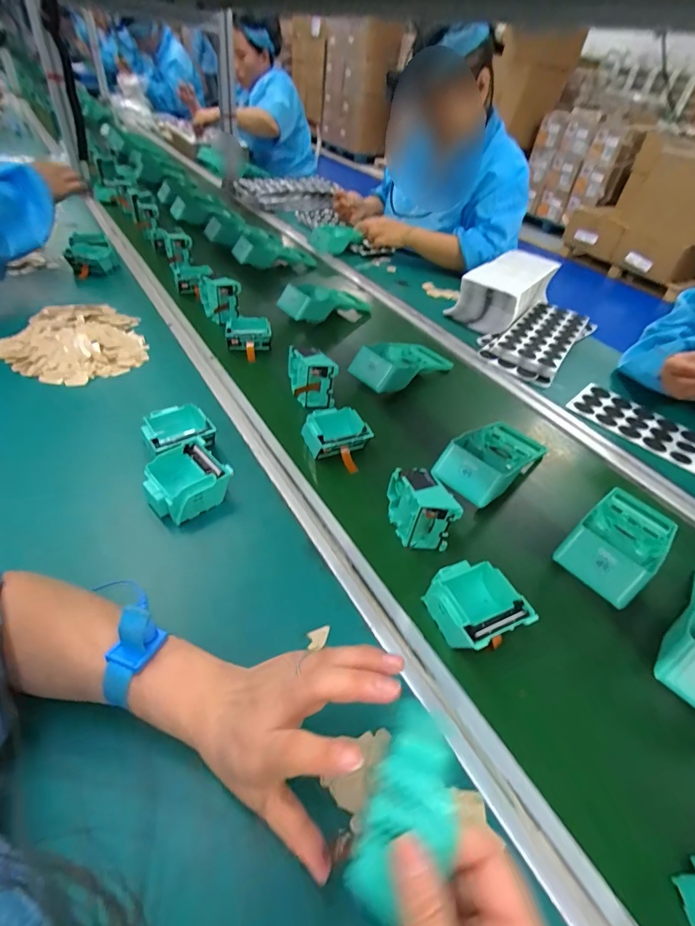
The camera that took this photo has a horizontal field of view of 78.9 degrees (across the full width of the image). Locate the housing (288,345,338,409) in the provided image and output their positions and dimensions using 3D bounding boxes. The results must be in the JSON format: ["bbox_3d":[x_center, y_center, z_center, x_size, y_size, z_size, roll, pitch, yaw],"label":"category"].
[{"bbox_3d":[-0.053,-0.126,0.622,0.067,0.073,0.057,0,45,-6],"label":"housing"}]

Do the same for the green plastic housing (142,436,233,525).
[{"bbox_3d":[-0.180,0.021,0.469,0.080,0.046,0.081,-33,57,-32],"label":"green plastic housing"}]

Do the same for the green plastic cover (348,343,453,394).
[{"bbox_3d":[0.096,-0.166,0.695,0.196,0.049,0.089,-29,55,-30],"label":"green plastic cover"}]

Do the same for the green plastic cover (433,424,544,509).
[{"bbox_3d":[0.190,-0.009,0.551,0.086,0.062,0.177,37,53,27],"label":"green plastic cover"}]

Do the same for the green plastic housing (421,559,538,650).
[{"bbox_3d":[0.119,0.136,0.403,0.077,0.040,0.077,-16,49,-21],"label":"green plastic housing"}]

